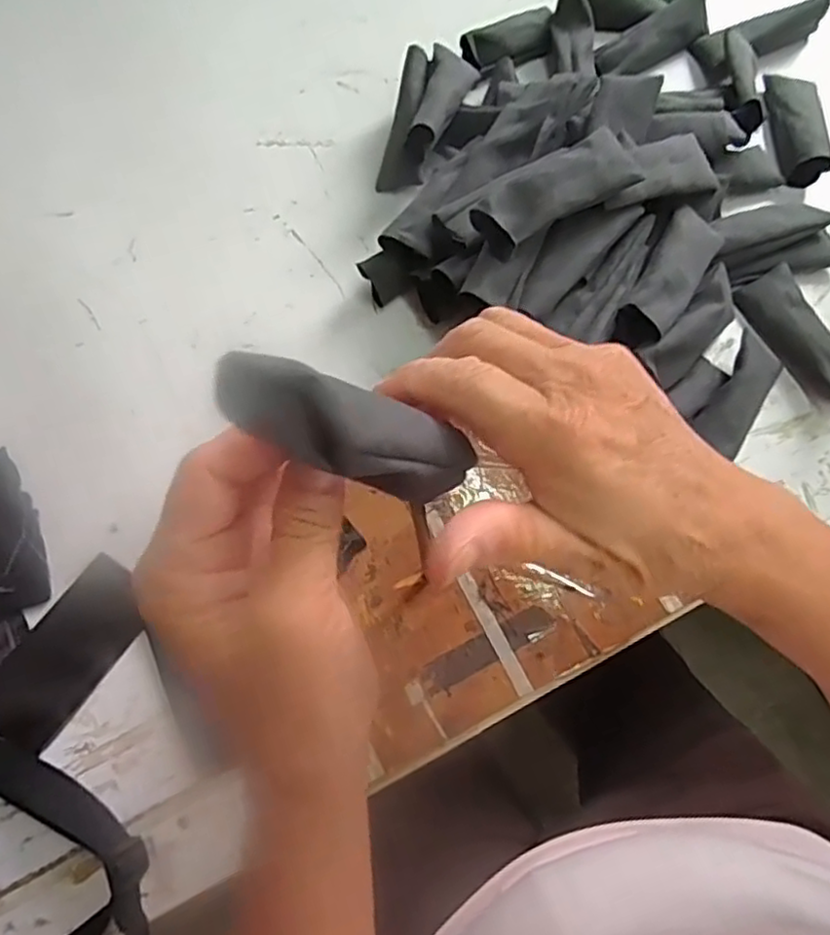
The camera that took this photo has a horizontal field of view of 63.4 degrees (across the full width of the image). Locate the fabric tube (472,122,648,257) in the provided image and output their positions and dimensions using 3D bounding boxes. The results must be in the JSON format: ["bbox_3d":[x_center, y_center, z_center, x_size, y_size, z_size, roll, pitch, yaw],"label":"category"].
[{"bbox_3d":[0.085,-0.163,0.396,0.100,0.020,0.036,-33,73,-10],"label":"fabric tube"}]

